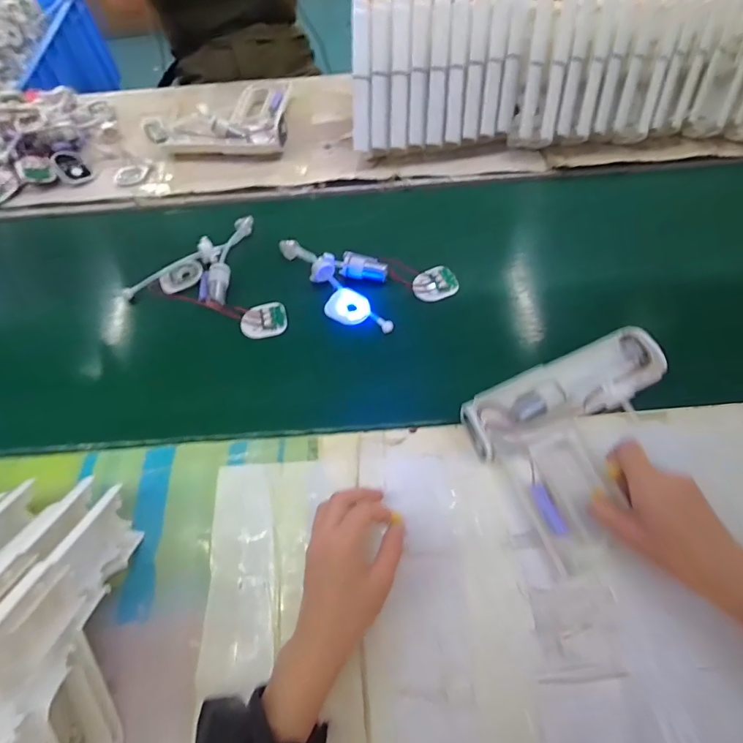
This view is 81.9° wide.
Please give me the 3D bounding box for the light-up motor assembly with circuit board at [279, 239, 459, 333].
[{"bbox_3d":[-0.013,-0.113,0.575,0.245,0.028,0.108,8,62,8],"label":"light-up motor assembly with circuit board"}]

